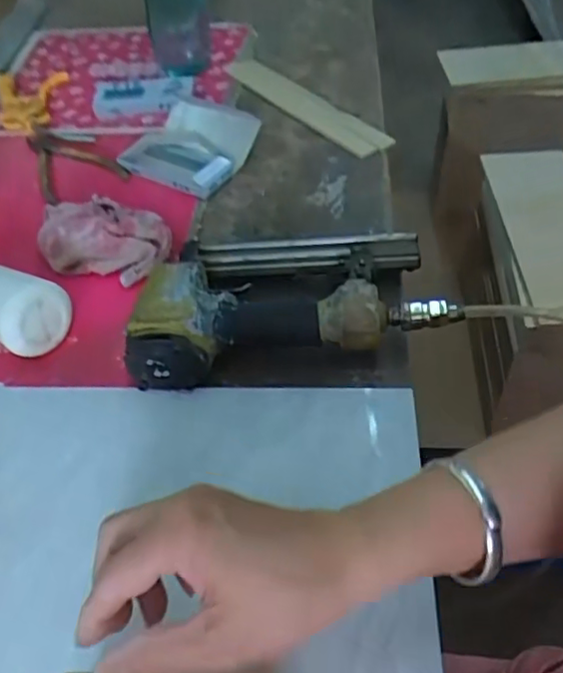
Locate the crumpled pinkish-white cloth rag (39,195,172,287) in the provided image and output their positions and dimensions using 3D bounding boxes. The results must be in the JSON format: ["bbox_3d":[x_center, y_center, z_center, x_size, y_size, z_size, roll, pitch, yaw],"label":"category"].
[{"bbox_3d":[-0.175,-0.100,0.611,0.124,0.030,0.088,15,52,15],"label":"crumpled pinkish-white cloth rag"}]

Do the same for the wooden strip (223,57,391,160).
[{"bbox_3d":[0.023,-0.292,0.765,0.051,0.010,0.283,-30,55,-20],"label":"wooden strip"}]

